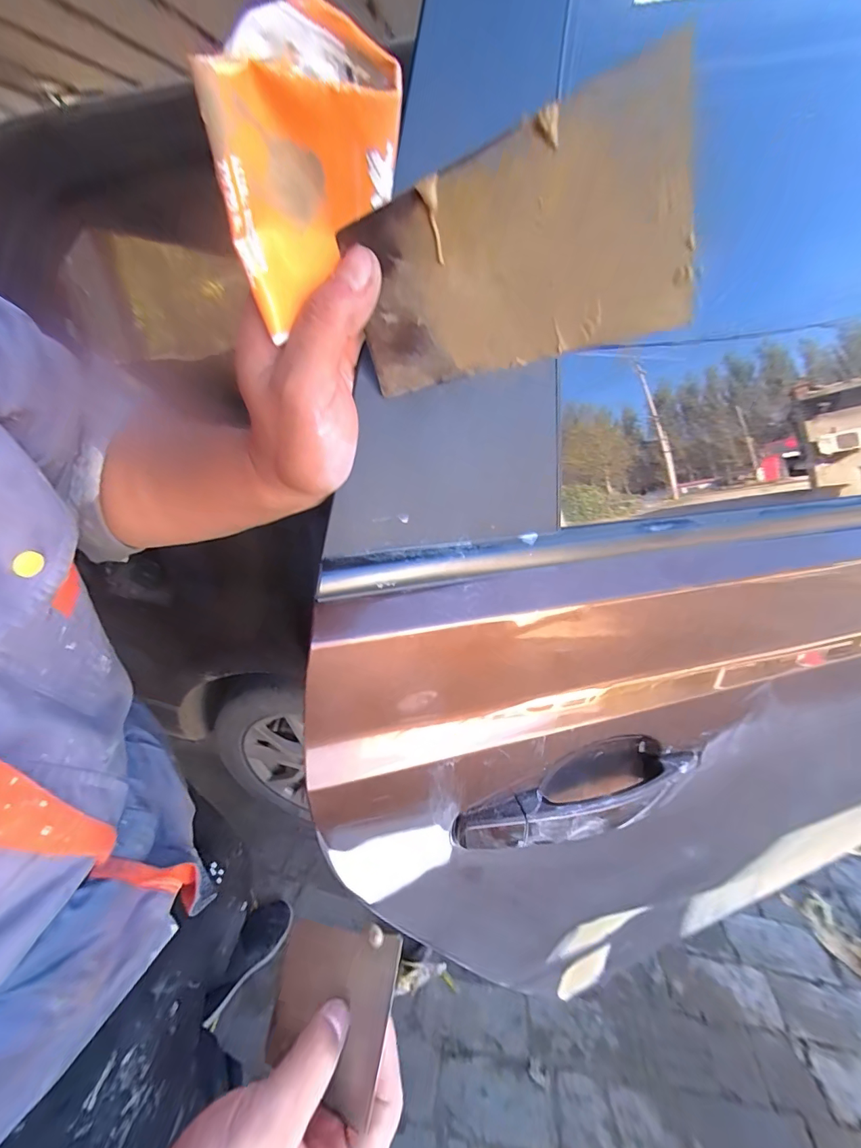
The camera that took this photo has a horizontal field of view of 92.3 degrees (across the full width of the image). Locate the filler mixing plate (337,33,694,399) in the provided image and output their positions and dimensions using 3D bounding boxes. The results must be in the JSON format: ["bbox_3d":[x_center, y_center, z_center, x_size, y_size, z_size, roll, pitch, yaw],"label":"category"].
[{"bbox_3d":[0.021,-0.113,0.164,0.138,0.073,0.010,6,62,35],"label":"filler mixing plate"}]

